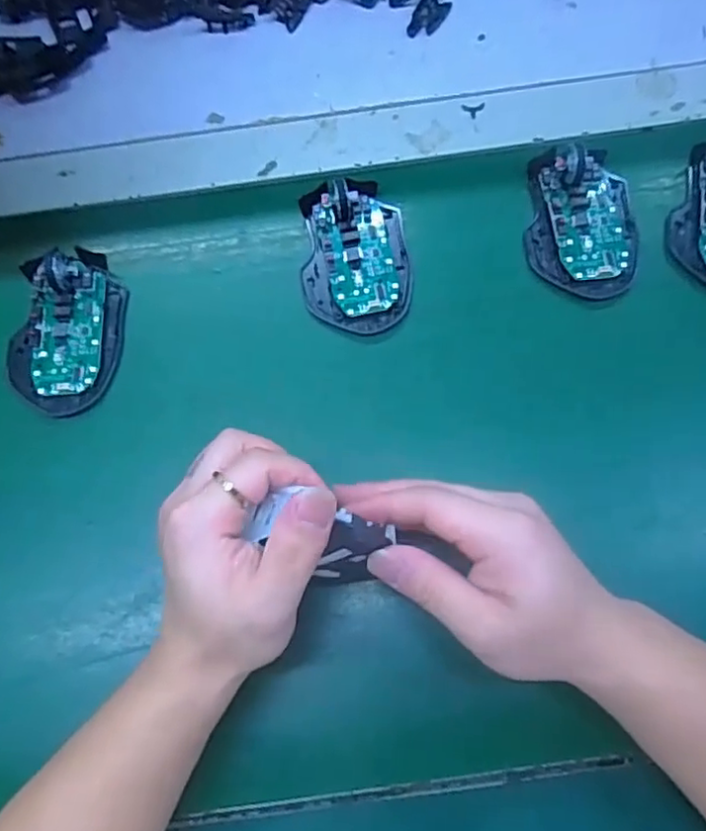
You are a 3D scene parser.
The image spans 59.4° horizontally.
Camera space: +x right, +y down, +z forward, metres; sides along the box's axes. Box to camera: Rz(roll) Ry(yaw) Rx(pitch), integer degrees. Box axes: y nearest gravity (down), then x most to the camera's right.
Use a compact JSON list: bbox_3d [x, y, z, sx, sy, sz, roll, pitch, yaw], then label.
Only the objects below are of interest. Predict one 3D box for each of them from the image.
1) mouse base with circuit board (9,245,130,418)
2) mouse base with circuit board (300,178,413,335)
[{"bbox_3d":[-0.194,-0.059,0.419,0.072,0.018,0.115,5,73,4],"label":"mouse base with circuit board"},{"bbox_3d":[0.002,-0.113,0.426,0.072,0.024,0.110,-4,73,1],"label":"mouse base with circuit board"}]

